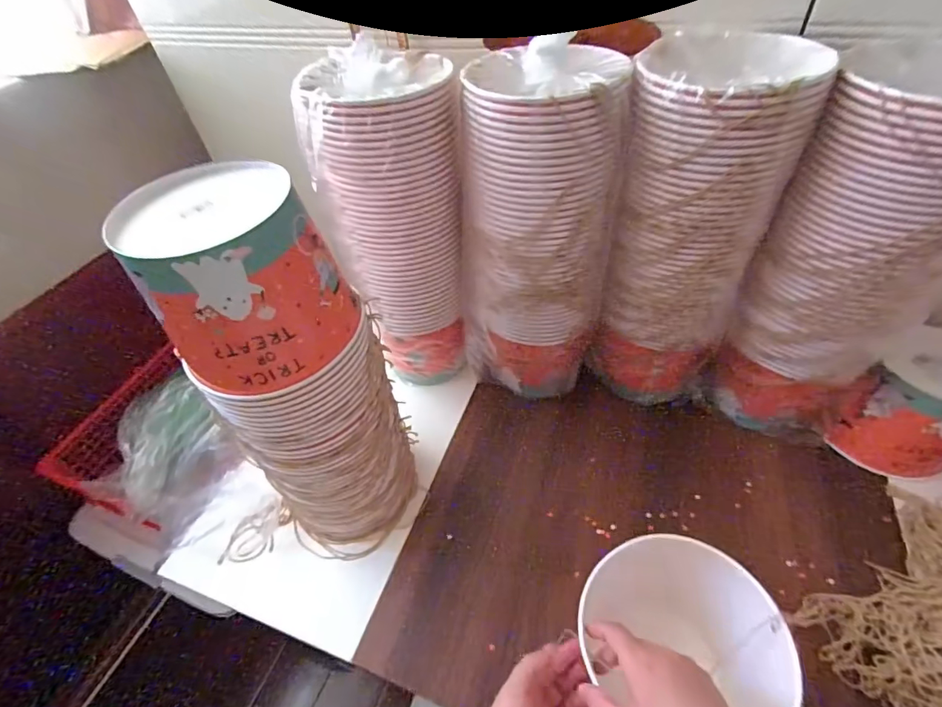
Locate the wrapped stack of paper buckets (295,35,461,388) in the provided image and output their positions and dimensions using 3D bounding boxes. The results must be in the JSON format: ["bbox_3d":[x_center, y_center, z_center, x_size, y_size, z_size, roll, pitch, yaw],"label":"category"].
[{"bbox_3d":[-0.090,-0.146,0.607,0.166,0.418,0.140,-11,49,-4],"label":"wrapped stack of paper buckets"}]

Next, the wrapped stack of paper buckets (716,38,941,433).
[{"bbox_3d":[0.398,-0.077,0.501,0.134,0.422,0.162,-36,55,-24],"label":"wrapped stack of paper buckets"}]

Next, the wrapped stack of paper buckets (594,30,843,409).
[{"bbox_3d":[0.247,-0.122,0.565,0.156,0.428,0.160,5,50,9],"label":"wrapped stack of paper buckets"}]

